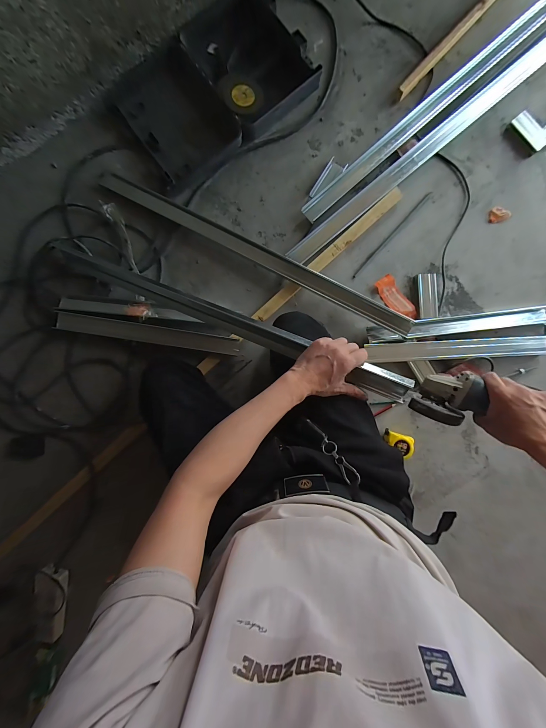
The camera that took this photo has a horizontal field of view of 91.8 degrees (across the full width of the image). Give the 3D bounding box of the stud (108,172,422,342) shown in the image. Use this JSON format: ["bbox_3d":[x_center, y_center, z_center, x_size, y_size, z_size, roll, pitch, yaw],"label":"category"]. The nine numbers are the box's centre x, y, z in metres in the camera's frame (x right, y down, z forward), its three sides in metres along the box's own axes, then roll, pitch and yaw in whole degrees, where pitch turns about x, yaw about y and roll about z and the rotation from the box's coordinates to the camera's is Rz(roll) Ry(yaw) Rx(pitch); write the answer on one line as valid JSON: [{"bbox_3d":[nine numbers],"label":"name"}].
[{"bbox_3d":[-0.050,-0.311,0.726,0.933,0.047,0.070,28,92,2],"label":"stud"}]

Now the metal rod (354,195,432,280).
[{"bbox_3d":[0.325,-0.356,0.735,0.011,0.012,0.301,42,93,1],"label":"metal rod"}]

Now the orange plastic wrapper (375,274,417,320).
[{"bbox_3d":[0.340,-0.178,0.729,0.054,0.018,0.139,-35,89,3],"label":"orange plastic wrapper"}]

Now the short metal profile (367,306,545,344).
[{"bbox_3d":[0.503,-0.108,0.718,0.482,0.030,0.048,-7,91,3],"label":"short metal profile"}]

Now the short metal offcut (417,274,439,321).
[{"bbox_3d":[0.423,-0.185,0.722,0.055,0.020,0.122,-4,91,3],"label":"short metal offcut"}]

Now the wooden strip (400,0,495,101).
[{"bbox_3d":[0.685,-1.086,0.696,0.031,0.020,0.985,44,93,1],"label":"wooden strip"}]

